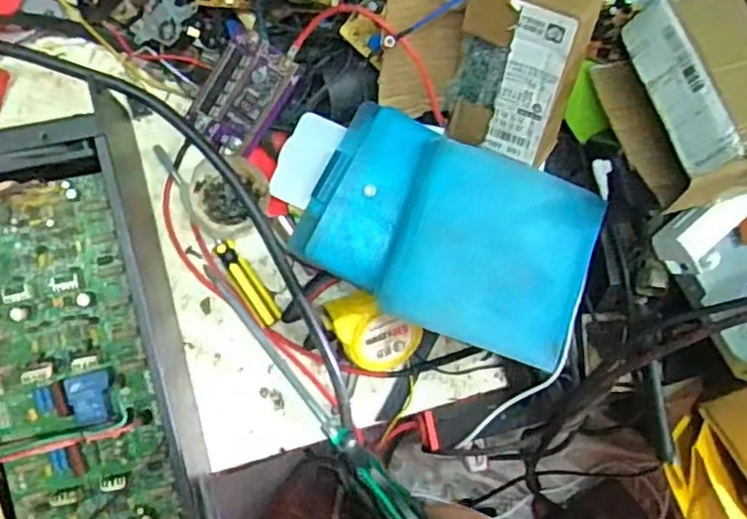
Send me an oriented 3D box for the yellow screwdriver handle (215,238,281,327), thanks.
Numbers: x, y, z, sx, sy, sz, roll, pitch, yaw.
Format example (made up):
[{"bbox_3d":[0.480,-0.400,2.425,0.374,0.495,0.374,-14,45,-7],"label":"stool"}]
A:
[{"bbox_3d":[-0.103,0.019,0.568,0.018,0.015,0.079,-34,94,-7],"label":"yellow screwdriver handle"}]

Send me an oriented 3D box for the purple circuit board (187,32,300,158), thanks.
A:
[{"bbox_3d":[-0.102,-0.127,0.543,0.055,0.011,0.090,32,112,-12],"label":"purple circuit board"}]

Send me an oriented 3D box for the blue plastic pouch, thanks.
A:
[{"bbox_3d":[0.055,-0.020,0.520,0.218,0.056,0.138,24,86,-7],"label":"blue plastic pouch"}]

